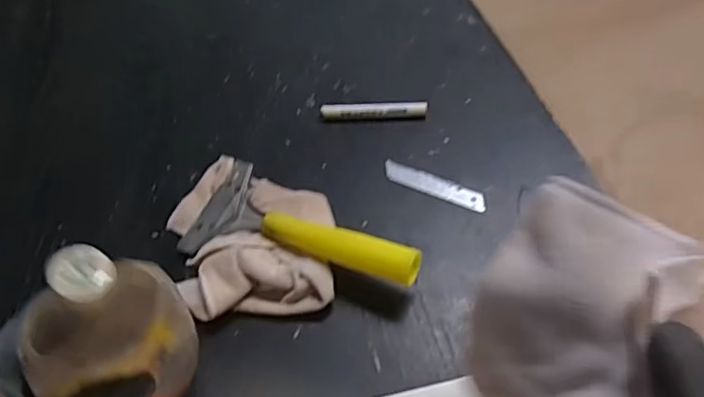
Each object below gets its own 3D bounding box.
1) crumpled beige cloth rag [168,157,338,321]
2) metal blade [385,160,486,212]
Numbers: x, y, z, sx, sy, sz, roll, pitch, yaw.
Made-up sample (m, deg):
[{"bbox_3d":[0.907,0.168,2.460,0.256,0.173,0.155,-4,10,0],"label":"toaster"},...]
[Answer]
[{"bbox_3d":[-0.092,0.027,0.502,0.144,0.032,0.159,-7,55,1],"label":"crumpled beige cloth rag"},{"bbox_3d":[0.078,-0.012,0.533,0.102,0.004,0.022,21,60,18],"label":"metal blade"}]

